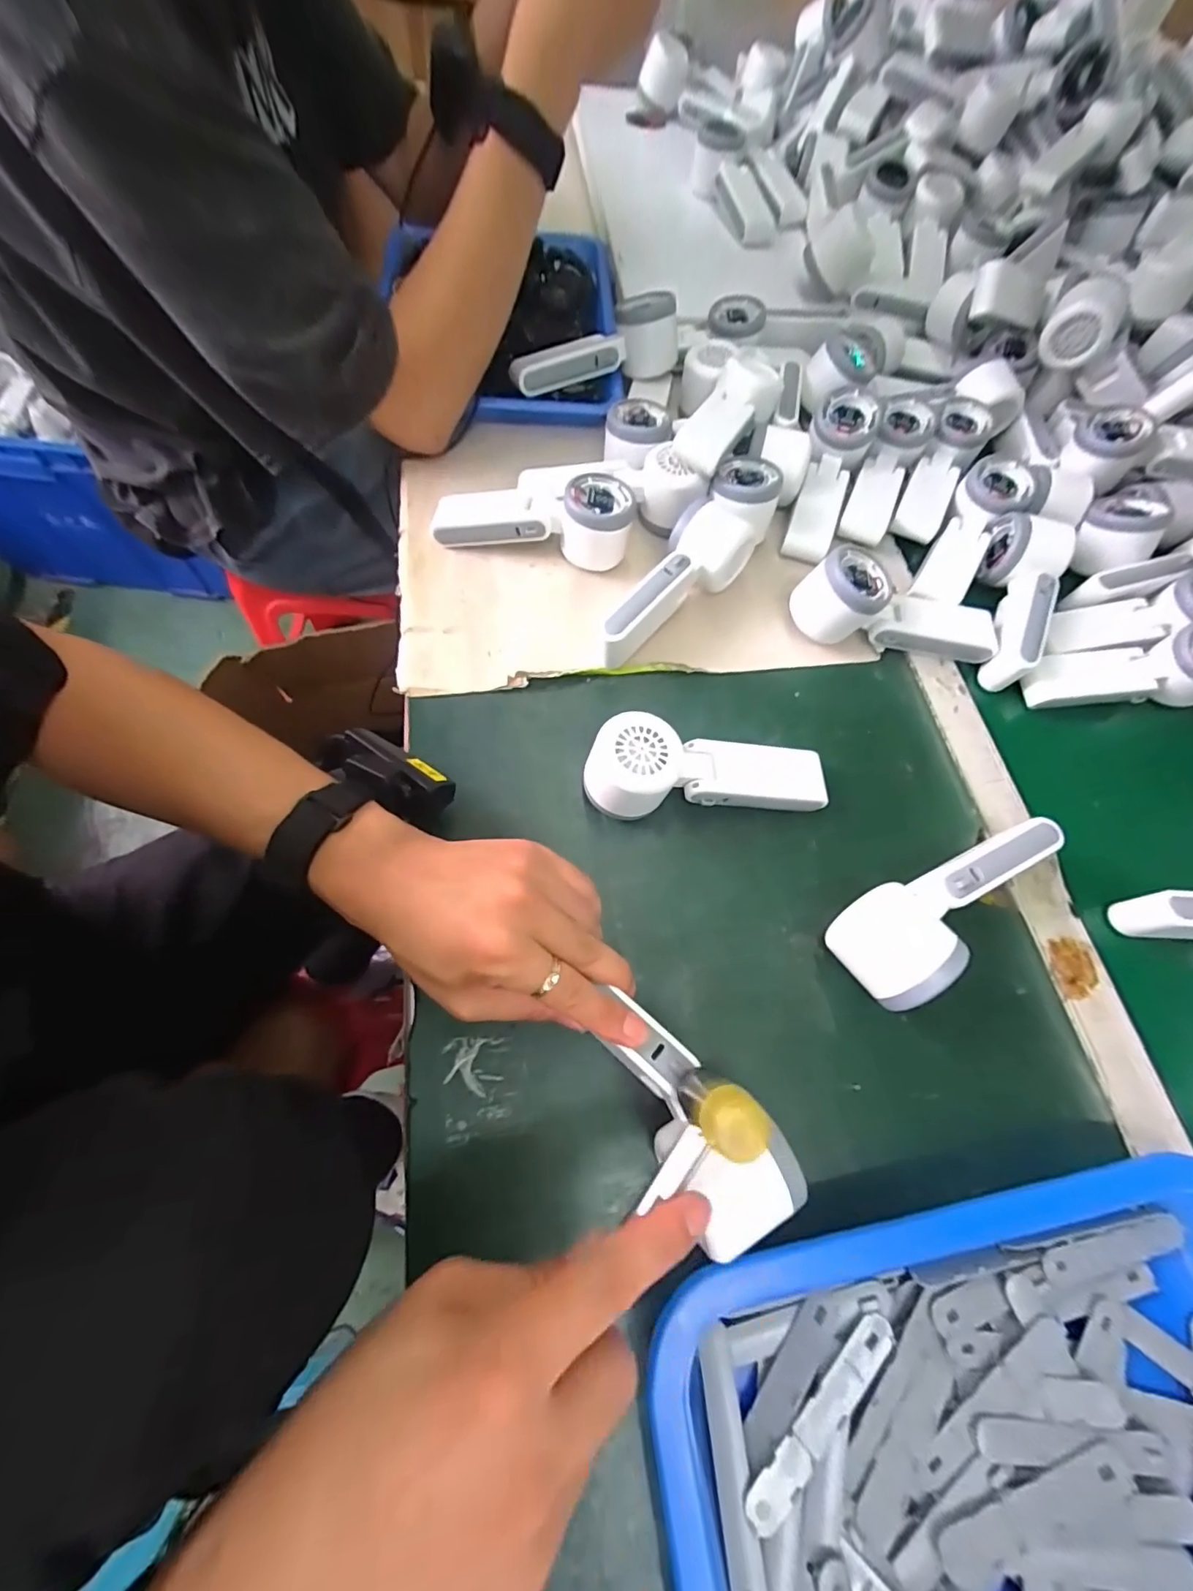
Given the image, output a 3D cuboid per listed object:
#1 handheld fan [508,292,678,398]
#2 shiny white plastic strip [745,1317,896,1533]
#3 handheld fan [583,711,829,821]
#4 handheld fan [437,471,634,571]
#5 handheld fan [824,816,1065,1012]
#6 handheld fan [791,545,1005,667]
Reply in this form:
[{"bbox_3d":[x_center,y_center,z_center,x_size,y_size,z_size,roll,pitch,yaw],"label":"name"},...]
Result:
[{"bbox_3d":[0.001,-0.426,0.514,0.172,0.073,0.058,-17,66,-13],"label":"handheld fan"},{"bbox_3d":[0.101,0.277,0.236,0.093,0.010,0.017,-38,75,-20],"label":"shiny white plastic strip"},{"bbox_3d":[0.074,-0.016,0.361,0.165,0.048,0.053,3,68,-14],"label":"handheld fan"},{"bbox_3d":[-0.054,-0.231,0.438,0.165,0.053,0.053,8,65,-1],"label":"handheld fan"},{"bbox_3d":[0.220,0.060,0.326,0.170,0.049,0.056,-29,71,-16],"label":"handheld fan"},{"bbox_3d":[0.243,-0.146,0.426,0.163,0.052,0.050,10,68,-9],"label":"handheld fan"}]

